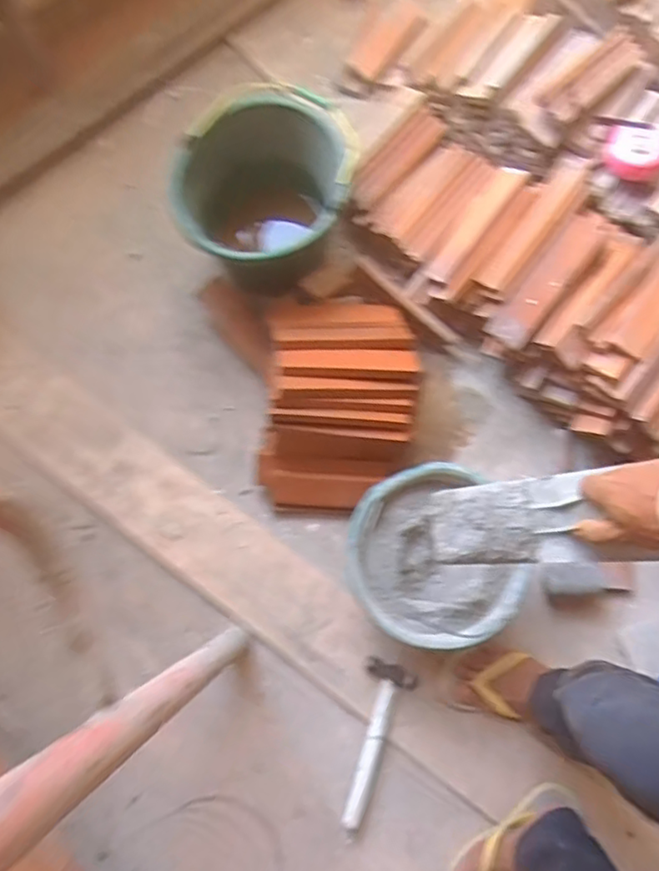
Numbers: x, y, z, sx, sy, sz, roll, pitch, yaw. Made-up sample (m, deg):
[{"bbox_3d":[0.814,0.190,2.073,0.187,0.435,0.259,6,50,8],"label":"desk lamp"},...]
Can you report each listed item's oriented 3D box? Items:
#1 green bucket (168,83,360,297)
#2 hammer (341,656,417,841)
[{"bbox_3d":[-0.112,-0.415,1.100,0.265,0.216,0.308,18,78,2],"label":"green bucket"},{"bbox_3d":[0.075,0.510,0.993,0.077,0.041,0.278,14,78,2],"label":"hammer"}]

